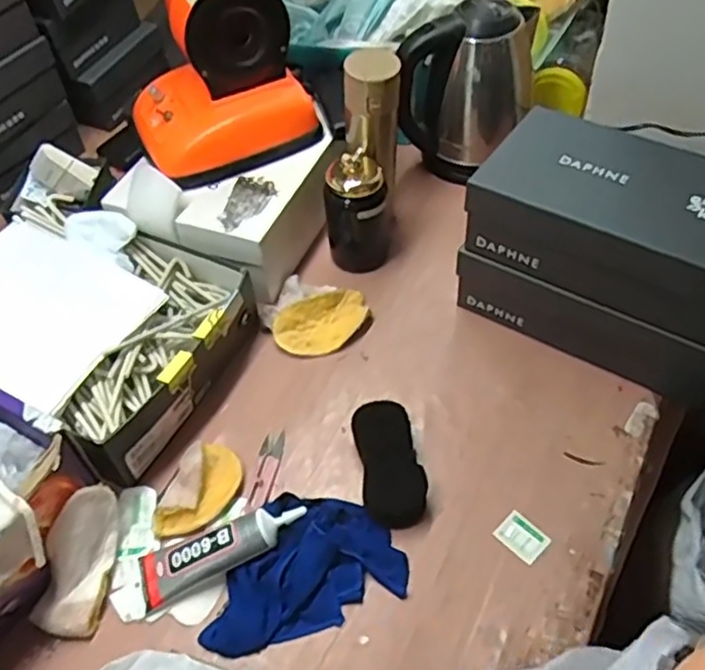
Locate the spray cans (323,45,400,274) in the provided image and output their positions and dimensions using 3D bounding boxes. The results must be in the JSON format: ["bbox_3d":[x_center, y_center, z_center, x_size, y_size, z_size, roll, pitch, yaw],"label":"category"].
[{"bbox_3d":[0.011,-0.198,0.836,0.081,0.259,0.118,6,52,9],"label":"spray cans"}]

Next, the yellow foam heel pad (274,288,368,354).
[{"bbox_3d":[-0.034,-0.016,0.823,0.120,0.034,0.066,-23,53,-14],"label":"yellow foam heel pad"}]

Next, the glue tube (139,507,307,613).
[{"bbox_3d":[-0.125,0.199,0.644,0.166,0.026,0.055,-25,52,4],"label":"glue tube"}]

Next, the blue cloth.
[{"bbox_3d":[-0.054,0.216,0.644,0.192,0.035,0.121,-20,53,-11],"label":"blue cloth"}]

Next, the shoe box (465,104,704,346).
[{"bbox_3d":[0.285,-0.116,0.699,0.288,0.100,0.174,30,59,25],"label":"shoe box"}]

